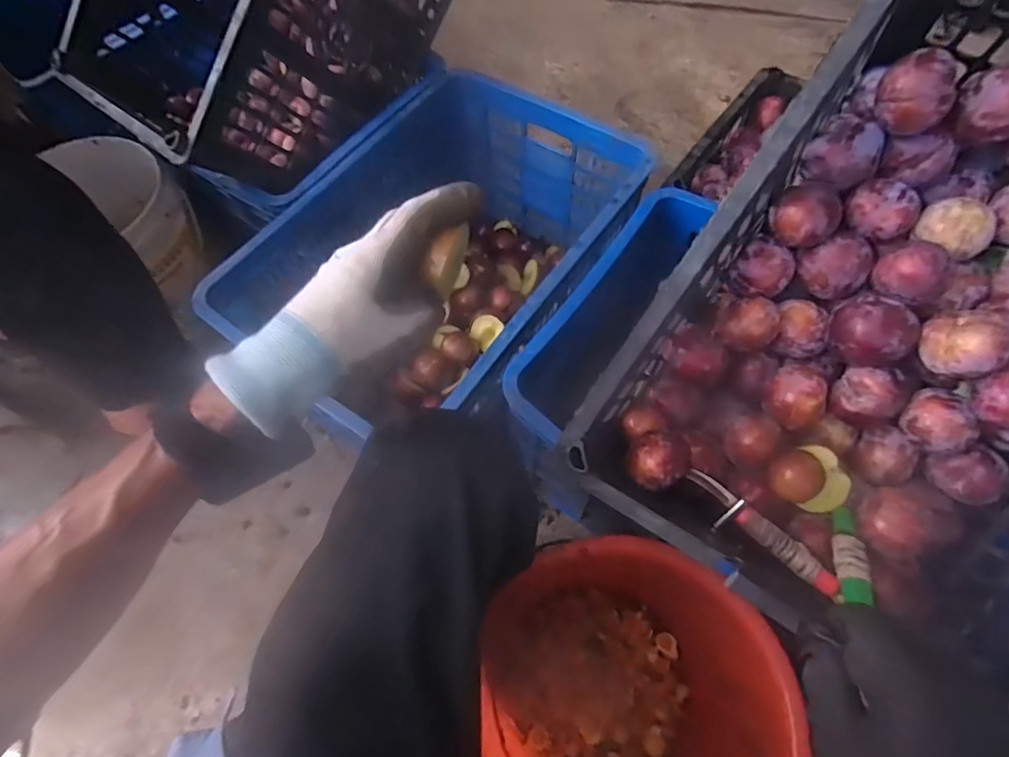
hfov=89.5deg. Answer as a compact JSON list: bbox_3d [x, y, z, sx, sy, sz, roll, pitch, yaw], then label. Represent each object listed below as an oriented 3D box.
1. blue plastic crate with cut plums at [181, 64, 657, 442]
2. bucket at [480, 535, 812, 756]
[{"bbox_3d":[-0.067,-0.157,0.770,0.382,0.271,0.533,30,69,15],"label":"blue plastic crate with cut plums"},{"bbox_3d":[0.115,0.356,0.552,0.269,0.228,0.288,-1,64,2],"label":"bucket"}]

